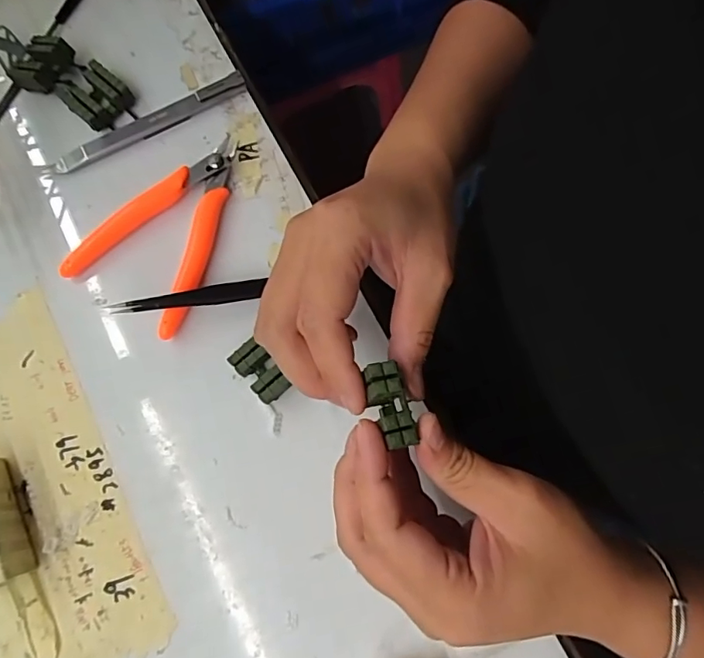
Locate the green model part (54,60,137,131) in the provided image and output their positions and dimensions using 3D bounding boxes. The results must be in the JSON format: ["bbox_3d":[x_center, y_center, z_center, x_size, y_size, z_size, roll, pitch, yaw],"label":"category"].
[{"bbox_3d":[-0.160,-0.146,0.315,0.034,0.015,0.037,-43,80,-9],"label":"green model part"}]

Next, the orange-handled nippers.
[{"bbox_3d":[-0.111,-0.063,0.298,0.077,0.010,0.119,24,78,5],"label":"orange-handled nippers"}]

